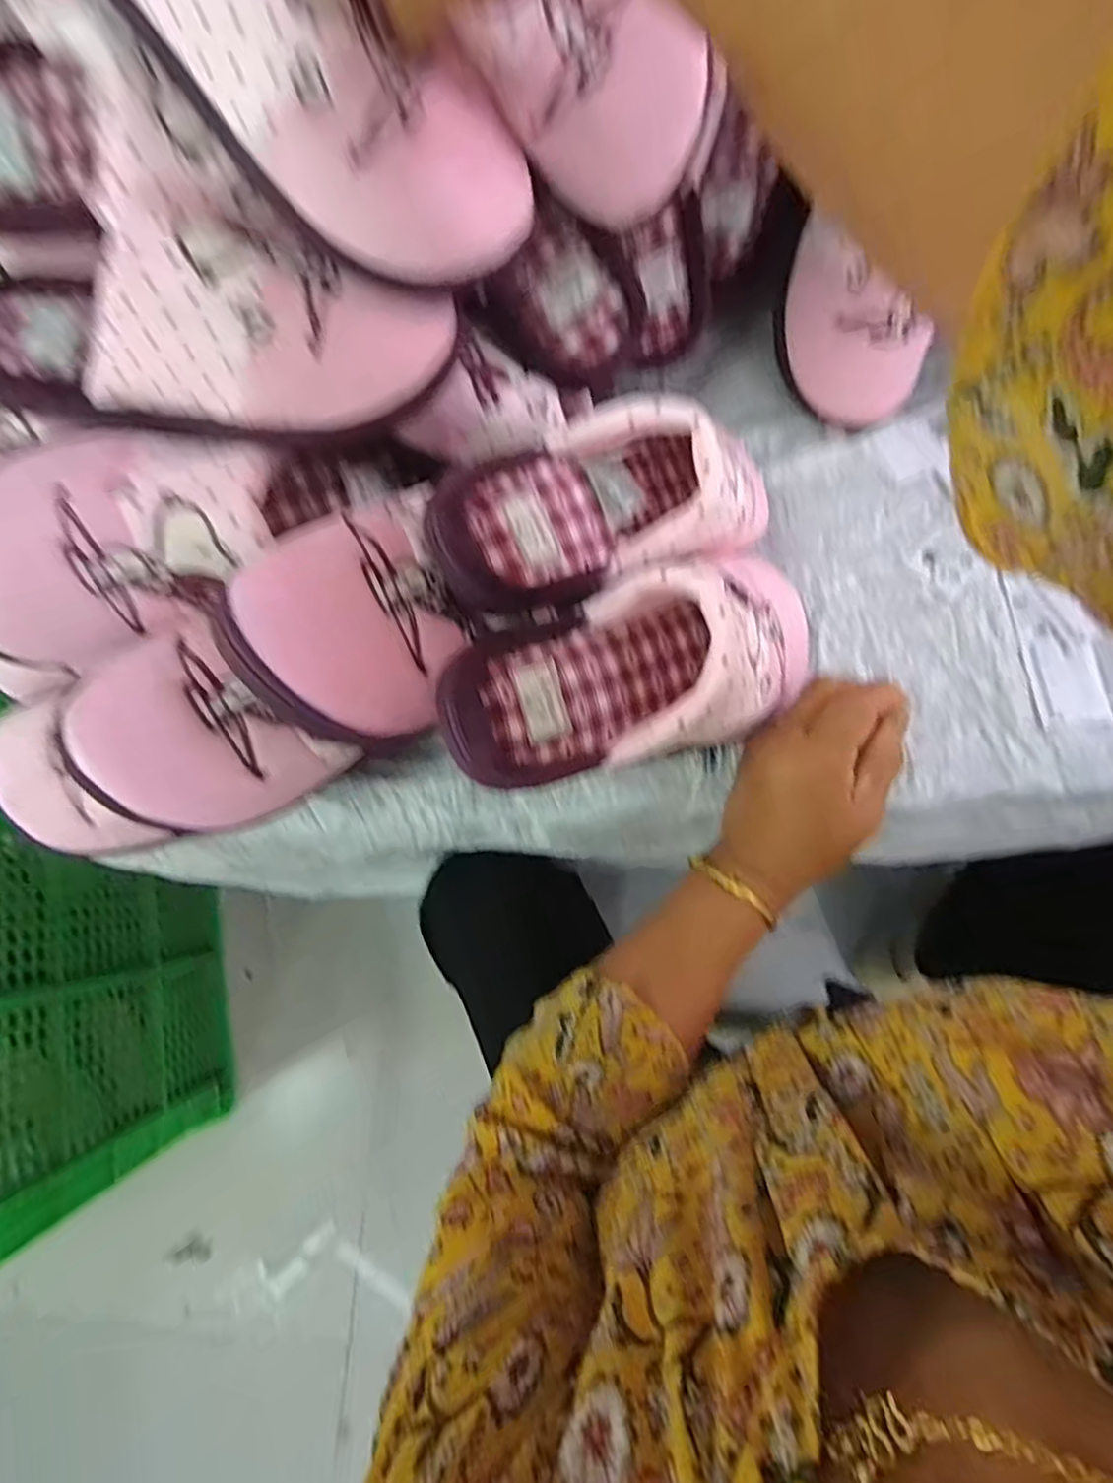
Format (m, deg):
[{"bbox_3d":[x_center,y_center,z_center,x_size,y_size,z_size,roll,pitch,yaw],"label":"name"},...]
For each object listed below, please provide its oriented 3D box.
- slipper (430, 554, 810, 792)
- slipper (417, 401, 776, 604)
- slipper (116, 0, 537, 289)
[{"bbox_3d":[0.060,-0.040,0.339,0.234,0.068,0.085,-20,79,-23],"label":"slipper"},{"bbox_3d":[0.039,-0.127,0.346,0.218,0.066,0.082,-23,79,-25],"label":"slipper"},{"bbox_3d":[-0.111,-0.287,0.251,0.237,0.075,0.095,41,82,-15],"label":"slipper"}]

